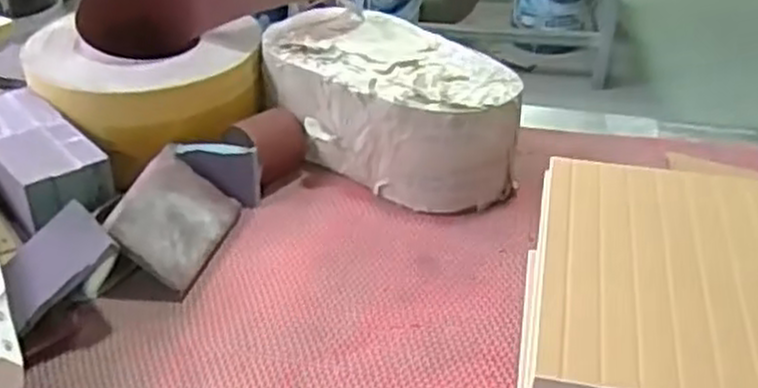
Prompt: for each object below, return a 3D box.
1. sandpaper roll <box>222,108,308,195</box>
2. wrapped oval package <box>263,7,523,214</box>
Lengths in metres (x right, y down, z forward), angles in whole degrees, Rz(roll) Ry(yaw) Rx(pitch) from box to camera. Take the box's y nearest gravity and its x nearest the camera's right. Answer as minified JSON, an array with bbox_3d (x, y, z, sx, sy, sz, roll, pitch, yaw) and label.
[{"bbox_3d":[-0.121,-0.055,0.836,0.064,0.064,0.070,27,42,32],"label":"sandpaper roll"},{"bbox_3d":[0.008,-0.092,0.852,0.290,0.126,0.162,29,43,33],"label":"wrapped oval package"}]

